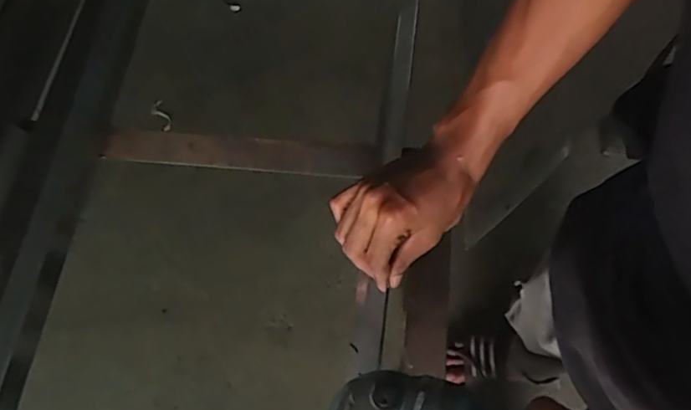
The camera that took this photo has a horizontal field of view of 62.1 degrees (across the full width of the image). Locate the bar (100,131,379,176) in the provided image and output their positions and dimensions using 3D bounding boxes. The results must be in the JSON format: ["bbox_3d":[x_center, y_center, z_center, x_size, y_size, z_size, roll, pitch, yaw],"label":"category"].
[{"bbox_3d":[-0.113,-0.056,0.603,0.284,0.016,0.036,5,67,6],"label":"bar"}]

